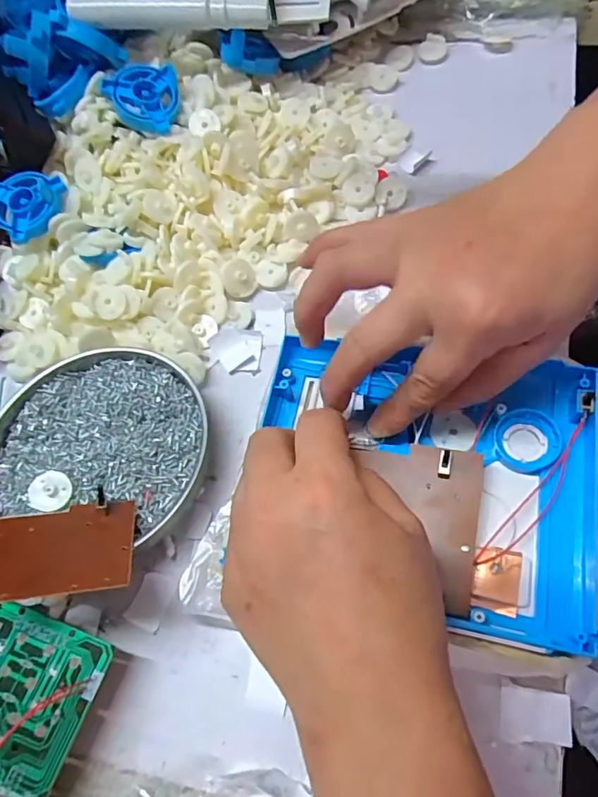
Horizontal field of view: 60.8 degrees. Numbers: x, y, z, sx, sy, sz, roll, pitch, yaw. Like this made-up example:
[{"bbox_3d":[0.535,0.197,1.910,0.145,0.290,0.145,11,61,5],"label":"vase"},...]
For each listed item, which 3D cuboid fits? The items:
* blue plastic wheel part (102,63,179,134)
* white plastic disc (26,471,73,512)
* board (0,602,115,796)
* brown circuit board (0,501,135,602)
[{"bbox_3d":[-0.115,-0.223,0.375,0.050,0.018,0.047,-1,67,1],"label":"blue plastic wheel part"},{"bbox_3d":[-0.145,0.054,0.297,0.023,0.006,0.023,-3,66,7],"label":"white plastic disc"},{"bbox_3d":[-0.135,0.139,0.241,0.071,0.005,0.068,16,70,14],"label":"board"},{"bbox_3d":[-0.120,0.073,0.252,0.071,0.071,0.004,-2,108,-16],"label":"brown circuit board"}]

